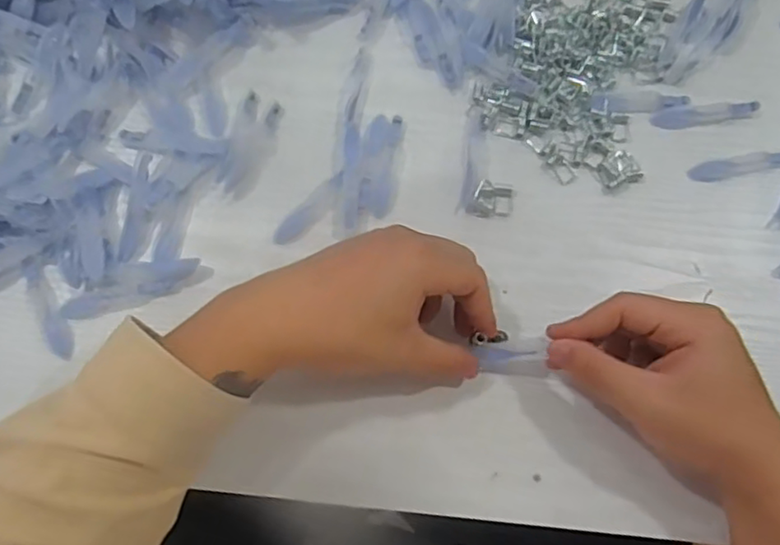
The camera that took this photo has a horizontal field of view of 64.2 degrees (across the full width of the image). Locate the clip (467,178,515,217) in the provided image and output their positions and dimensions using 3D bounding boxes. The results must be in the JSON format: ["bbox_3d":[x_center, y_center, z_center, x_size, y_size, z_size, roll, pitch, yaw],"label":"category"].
[{"bbox_3d":[0.074,-0.053,0.444,0.031,0.007,0.025,10,75,4],"label":"clip"}]

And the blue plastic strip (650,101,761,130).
[{"bbox_3d":[0.233,-0.118,0.459,0.077,0.006,0.016,-9,74,-1],"label":"blue plastic strip"}]

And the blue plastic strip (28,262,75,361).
[{"bbox_3d":[-0.233,0.026,0.428,0.014,0.010,0.070,-24,75,-6],"label":"blue plastic strip"}]

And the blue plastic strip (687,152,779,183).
[{"bbox_3d":[0.256,-0.078,0.451,0.078,0.004,0.015,-11,74,-2],"label":"blue plastic strip"}]

